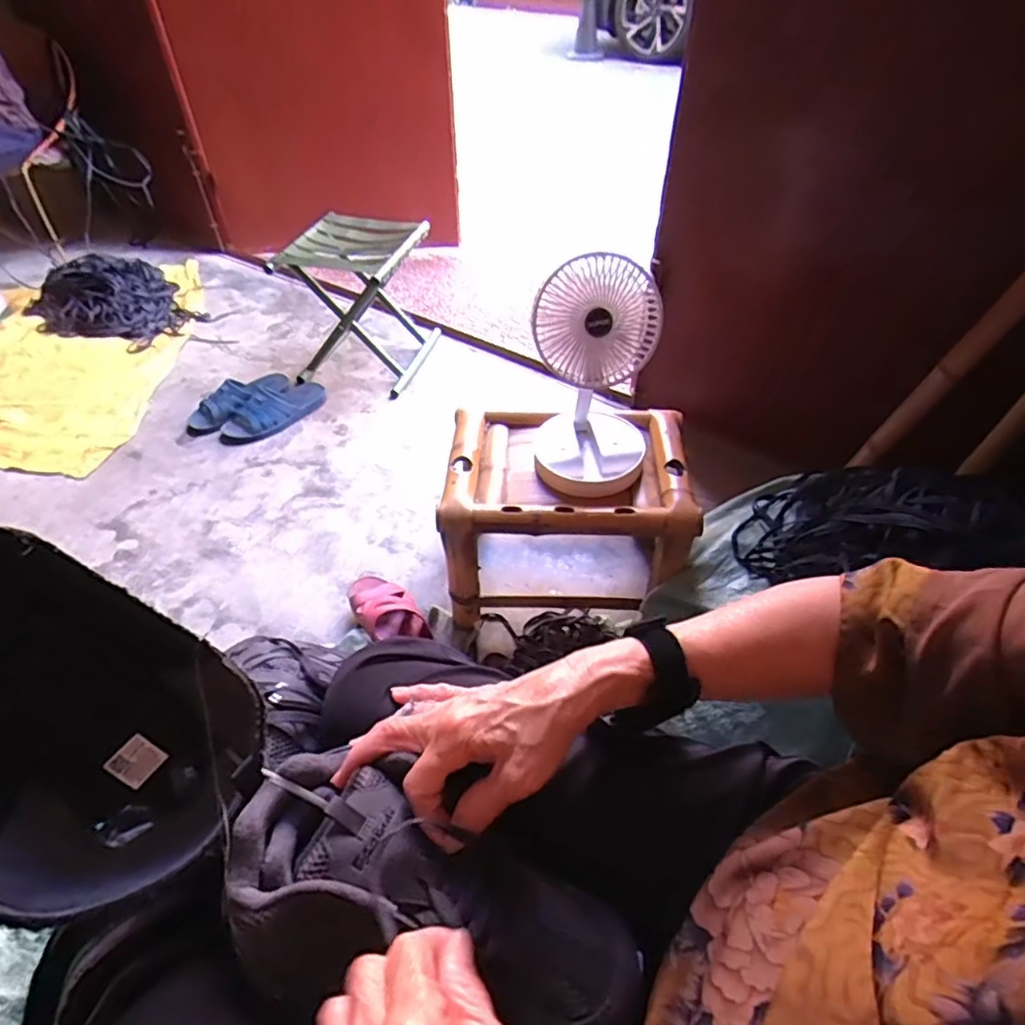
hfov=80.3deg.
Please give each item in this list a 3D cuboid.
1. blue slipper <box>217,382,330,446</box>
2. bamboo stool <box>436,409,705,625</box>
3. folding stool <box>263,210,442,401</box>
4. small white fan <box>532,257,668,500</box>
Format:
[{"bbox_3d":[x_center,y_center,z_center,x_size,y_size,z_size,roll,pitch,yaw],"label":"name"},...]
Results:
[{"bbox_3d":[-0.536,-0.240,1.388,0.097,0.062,0.254,27,51,23],"label":"blue slipper"},{"bbox_3d":[0.081,0.010,0.969,0.348,0.239,0.240,3,45,2],"label":"bamboo stool"},{"bbox_3d":[-0.386,-0.508,1.470,0.340,0.315,0.293,10,46,9],"label":"folding stool"},{"bbox_3d":[0.110,-0.181,0.815,0.158,0.281,0.161,8,46,7],"label":"small white fan"}]

